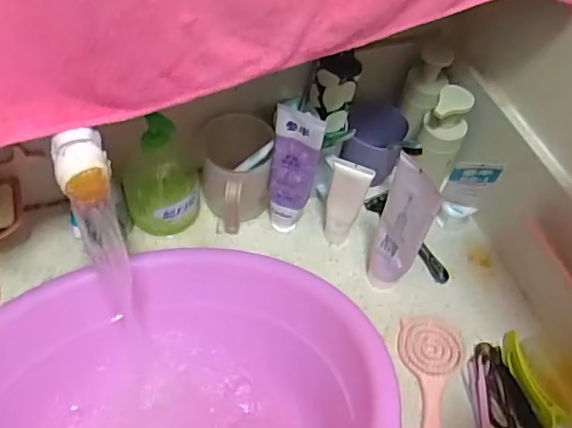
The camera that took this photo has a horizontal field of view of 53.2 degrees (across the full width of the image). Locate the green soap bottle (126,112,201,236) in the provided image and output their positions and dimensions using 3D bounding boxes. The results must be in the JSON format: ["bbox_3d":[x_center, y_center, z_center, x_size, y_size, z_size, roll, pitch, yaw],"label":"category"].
[{"bbox_3d":[-0.141,-0.045,0.644,0.082,0.138,0.072,-4,55,-8],"label":"green soap bottle"}]

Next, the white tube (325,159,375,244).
[{"bbox_3d":[0.066,-0.009,0.648,0.041,0.133,0.021,11,55,3],"label":"white tube"}]

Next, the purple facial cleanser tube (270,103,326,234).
[{"bbox_3d":[0.008,-0.042,0.638,0.049,0.179,0.031,7,55,0],"label":"purple facial cleanser tube"}]

